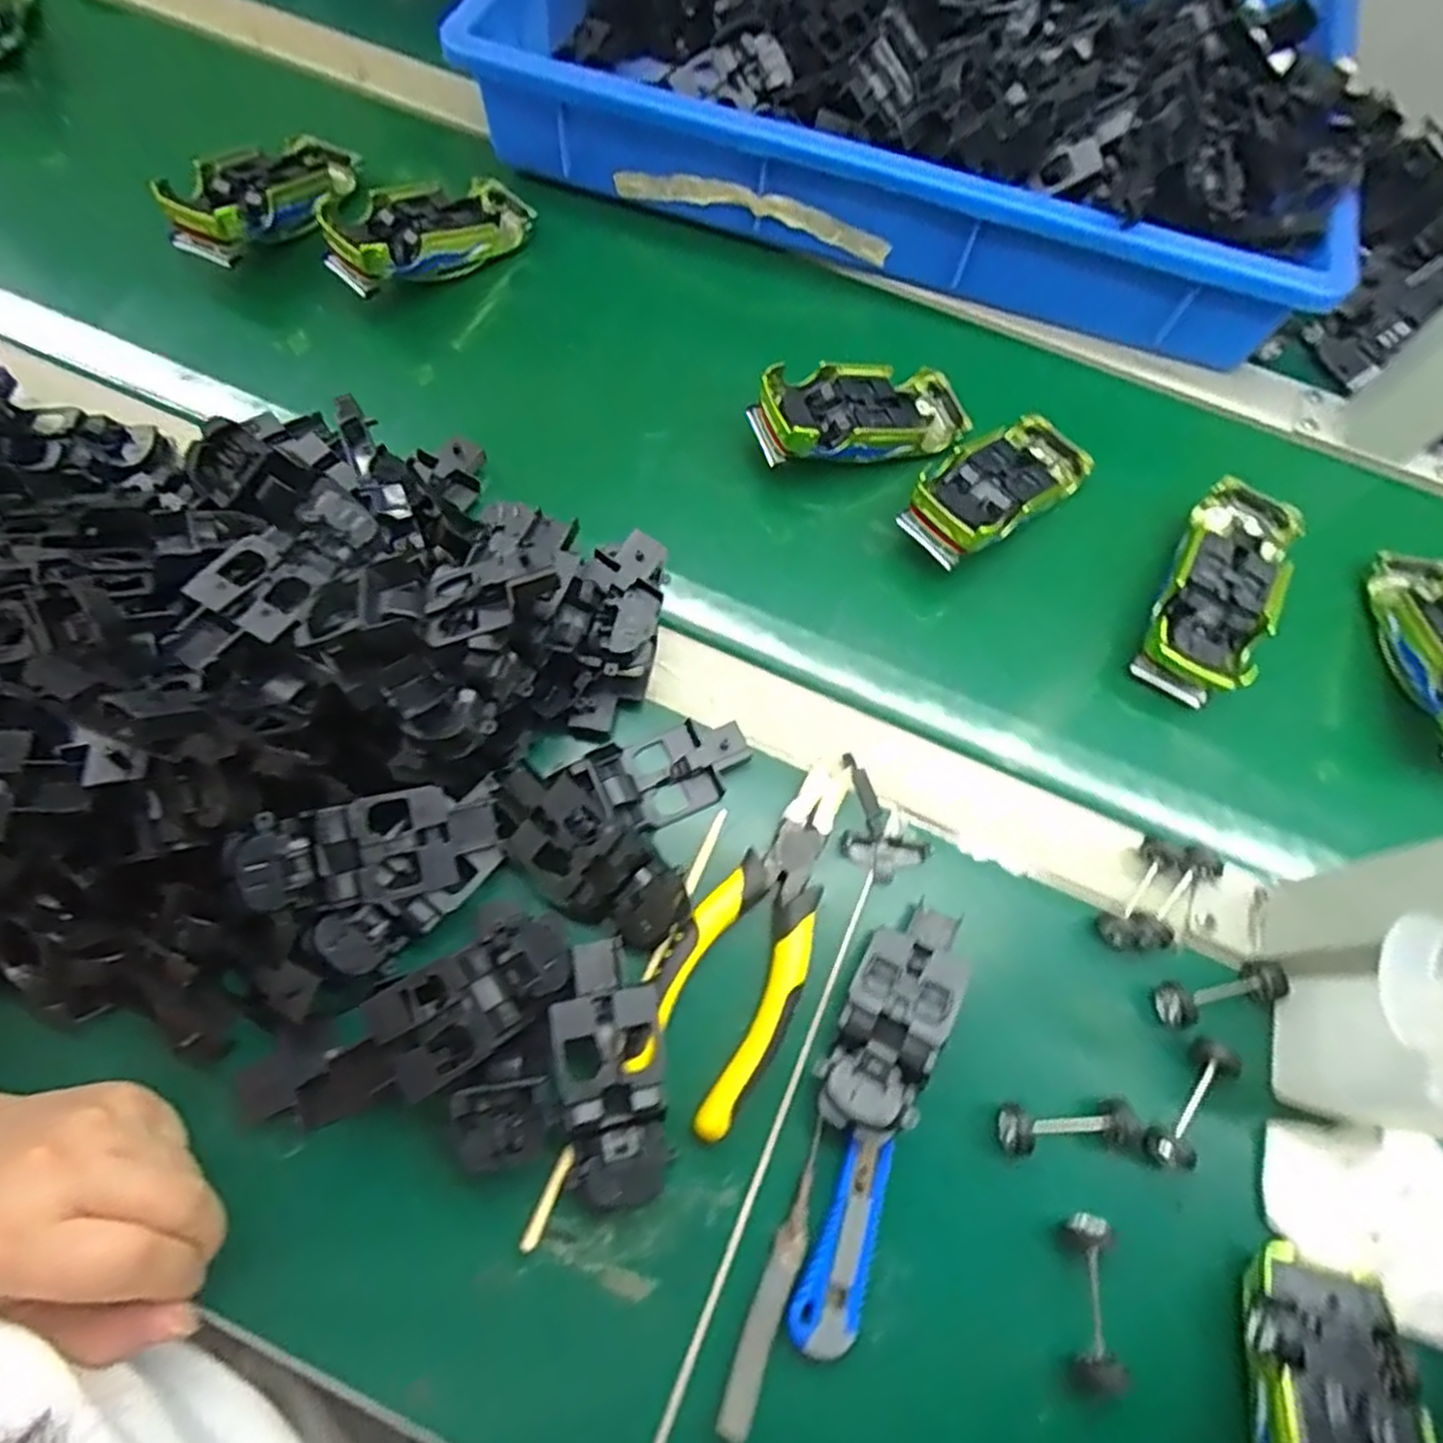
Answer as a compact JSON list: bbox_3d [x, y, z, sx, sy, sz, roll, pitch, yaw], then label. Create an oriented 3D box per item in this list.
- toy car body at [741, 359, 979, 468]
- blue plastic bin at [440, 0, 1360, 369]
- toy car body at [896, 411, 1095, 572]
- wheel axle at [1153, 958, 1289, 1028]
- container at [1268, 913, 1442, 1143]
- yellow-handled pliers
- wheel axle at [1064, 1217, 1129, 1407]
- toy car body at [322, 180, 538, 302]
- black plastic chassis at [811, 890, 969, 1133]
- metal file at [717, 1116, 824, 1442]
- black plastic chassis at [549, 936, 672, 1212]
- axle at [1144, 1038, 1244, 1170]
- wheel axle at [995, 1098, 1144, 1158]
[{"bbox_3d":[0.087,-0.182,0.450,0.136,0.031,0.057,-14,69,-23],"label":"toy car body"},{"bbox_3d":[0.136,-0.458,0.510,0.540,0.104,0.337,17,70,3],"label":"blue plastic bin"},{"bbox_3d":[0.163,-0.138,0.435,0.130,0.030,0.056,-35,73,-27],"label":"toy car body"},{"bbox_3d":[0.229,0.124,0.344,0.058,0.015,0.020,-10,71,-7],"label":"wheel axle"},{"bbox_3d":[0.262,0.123,0.292,0.083,0.108,0.066,13,70,1],"label":"container"},{"bbox_3d":[0.020,0.093,0.341,0.060,0.025,0.163,33,71,9],"label":"yellow-handled pliers"},{"bbox_3d":[0.149,0.232,0.298,0.016,0.021,0.065,4,70,-2],"label":"wheel axle"},{"bbox_3d":[-0.187,-0.314,0.485,0.052,0.039,0.138,39,57,13],"label":"toy car body"},{"bbox_3d":[0.076,0.127,0.328,0.042,0.030,0.098,26,70,7],"label":"black plastic chassis"},{"bbox_3d":[0.023,0.216,0.294,0.012,0.006,0.107,21,70,5],"label":"metal file"},{"bbox_3d":[-0.045,0.143,0.311,0.040,0.026,0.099,-7,70,-6],"label":"black plastic chassis"},{"bbox_3d":[0.205,0.166,0.328,0.019,0.013,0.057,39,72,11],"label":"axle"},{"bbox_3d":[0.147,0.173,0.320,0.056,0.018,0.020,-1,70,-3],"label":"wheel axle"}]

